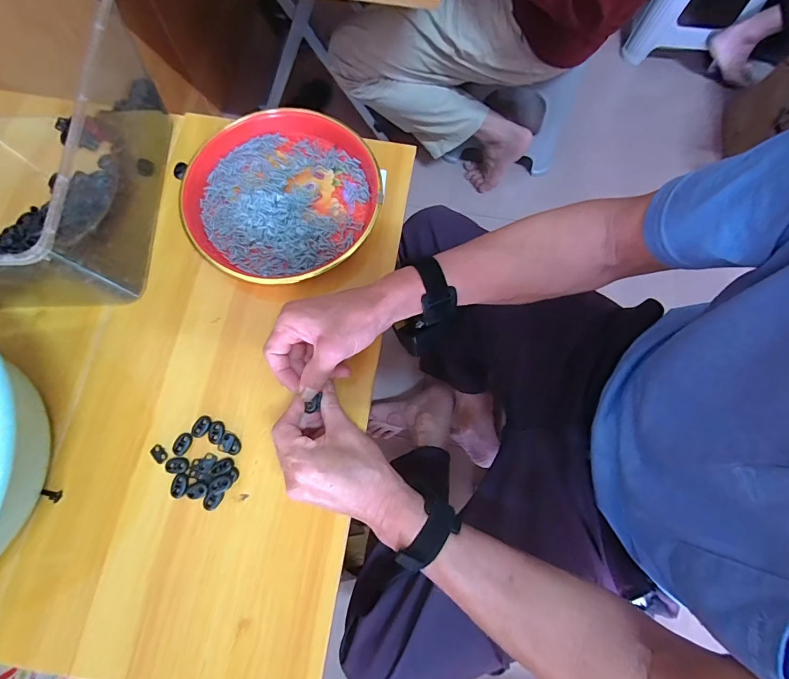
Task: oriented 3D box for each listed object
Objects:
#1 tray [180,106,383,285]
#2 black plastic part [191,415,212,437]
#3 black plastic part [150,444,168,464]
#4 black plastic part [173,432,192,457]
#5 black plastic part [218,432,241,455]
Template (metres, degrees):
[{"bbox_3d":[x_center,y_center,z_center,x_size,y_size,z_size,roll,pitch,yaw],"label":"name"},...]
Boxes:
[{"bbox_3d":[-0.134,-0.168,0.445,0.218,0.030,0.214,0,75,-1],"label":"tray"},{"bbox_3d":[-0.197,0.088,0.384,0.015,0.004,0.022,28,77,7],"label":"black plastic part"},{"bbox_3d":[-0.237,0.115,0.380,0.019,0.004,0.012,43,79,10],"label":"black plastic part"},{"bbox_3d":[-0.214,0.105,0.380,0.017,0.004,0.022,29,77,7],"label":"black plastic part"},{"bbox_3d":[-0.165,0.105,0.380,0.021,0.010,0.018,16,76,4],"label":"black plastic part"}]

